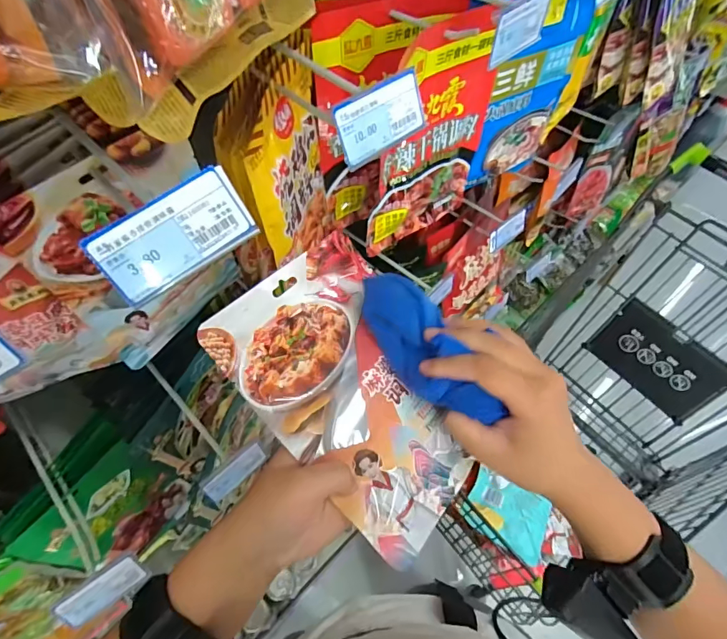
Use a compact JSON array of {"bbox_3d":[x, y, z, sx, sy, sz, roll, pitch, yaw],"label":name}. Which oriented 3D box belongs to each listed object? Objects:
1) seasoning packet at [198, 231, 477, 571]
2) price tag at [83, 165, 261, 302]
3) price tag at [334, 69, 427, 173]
[{"bbox_3d":[0.002,0.047,0.314,0.201,0.013,0.140,50,55,-3],"label":"seasoning packet"},{"bbox_3d":[-0.101,-0.046,0.234,0.080,0.040,0.004,-38,27,-19],"label":"price tag"},{"bbox_3d":[0.013,-0.141,0.304,0.077,0.041,0.004,-39,39,-24],"label":"price tag"}]

